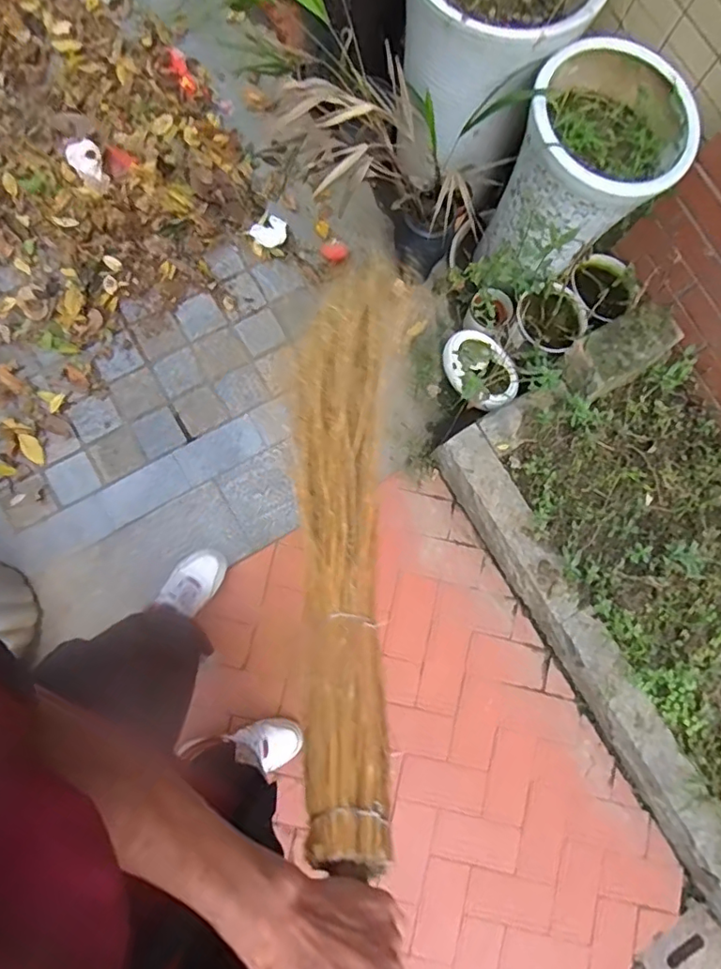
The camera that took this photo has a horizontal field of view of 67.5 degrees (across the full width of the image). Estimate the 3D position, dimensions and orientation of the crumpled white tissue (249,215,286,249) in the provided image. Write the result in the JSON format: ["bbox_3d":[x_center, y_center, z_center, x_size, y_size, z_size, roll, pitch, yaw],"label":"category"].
[{"bbox_3d":[-0.228,-0.641,1.378,0.088,0.034,0.068,-39,85,-9],"label":"crumpled white tissue"}]

